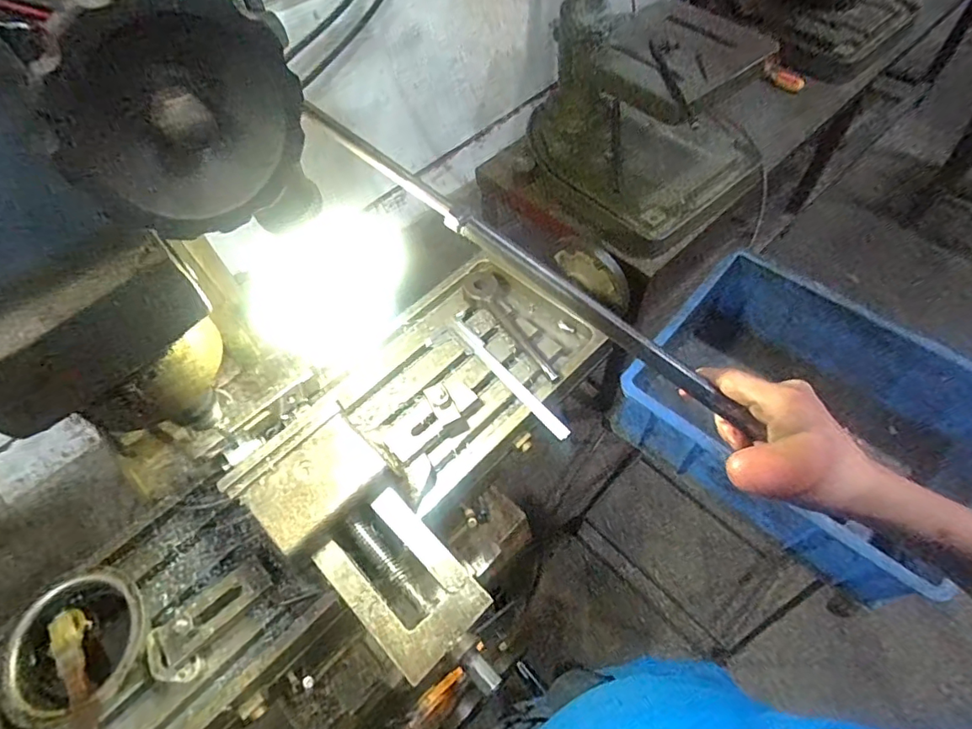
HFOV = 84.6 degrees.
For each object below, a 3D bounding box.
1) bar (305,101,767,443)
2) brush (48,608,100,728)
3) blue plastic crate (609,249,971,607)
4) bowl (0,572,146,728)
[{"bbox_3d":[0.035,-0.064,0.368,0.367,0.019,0.013,35,65,-3],"label":"bar"},{"bbox_3d":[-0.382,0.299,0.505,0.030,0.020,0.146,-36,62,-17],"label":"brush"},{"bbox_3d":[0.411,0.071,0.740,0.314,0.181,0.383,-41,64,-19],"label":"blue plastic crate"},{"bbox_3d":[-0.404,0.278,0.527,0.118,0.041,0.128,-2,58,4],"label":"bowl"}]

